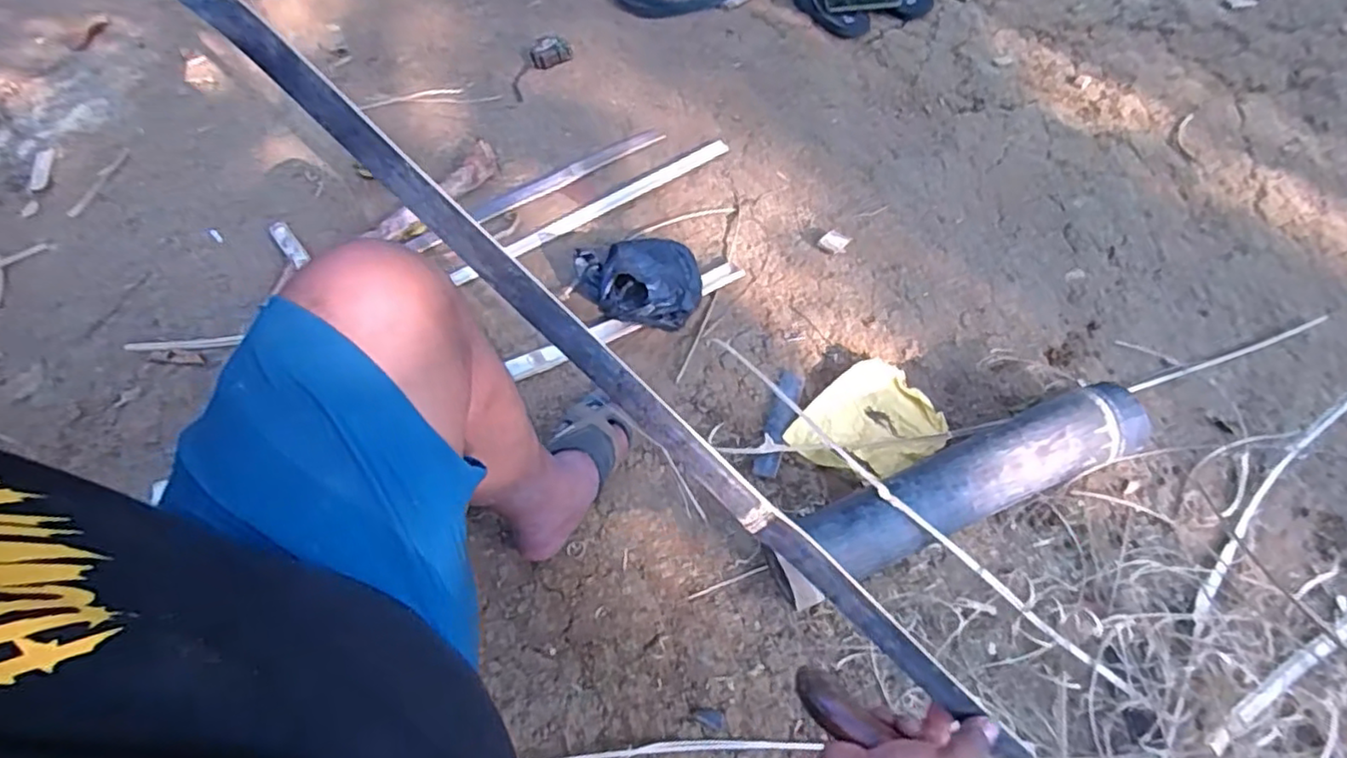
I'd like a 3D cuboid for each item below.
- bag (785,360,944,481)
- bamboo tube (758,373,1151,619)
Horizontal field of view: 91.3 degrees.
[{"bbox_3d":[0.265,0.064,0.888,0.196,0.028,0.155,-36,61,-14],"label":"bag"},{"bbox_3d":[0.337,0.135,0.789,0.474,0.096,0.096,-23,58,-6],"label":"bamboo tube"}]

